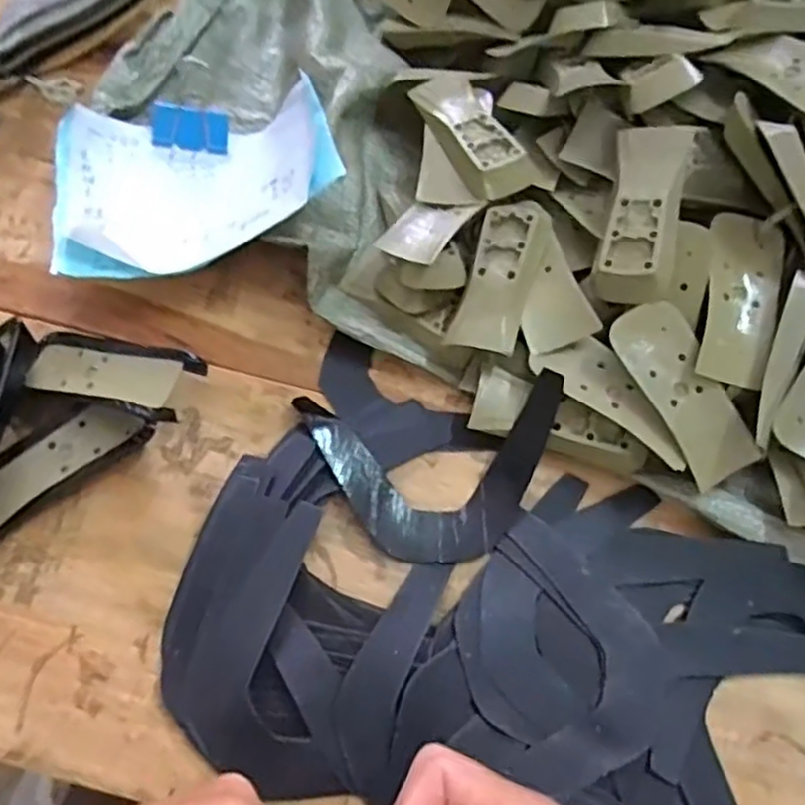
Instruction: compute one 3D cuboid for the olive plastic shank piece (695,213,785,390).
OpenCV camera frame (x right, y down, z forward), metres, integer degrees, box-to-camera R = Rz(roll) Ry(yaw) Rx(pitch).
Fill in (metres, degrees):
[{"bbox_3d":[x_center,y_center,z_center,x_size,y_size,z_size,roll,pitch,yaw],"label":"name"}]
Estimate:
[{"bbox_3d":[0.196,-0.061,0.409,0.042,0.022,0.100,15,67,2],"label":"olive plastic shank piece"}]

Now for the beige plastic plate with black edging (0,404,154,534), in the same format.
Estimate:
[{"bbox_3d":[-0.200,0.034,0.401,0.109,0.016,0.040,-33,72,-15],"label":"beige plastic plate with black edging"}]

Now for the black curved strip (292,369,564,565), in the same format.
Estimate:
[{"bbox_3d":[0.017,0.038,0.401,0.152,0.037,0.100,-1,66,-3],"label":"black curved strip"}]

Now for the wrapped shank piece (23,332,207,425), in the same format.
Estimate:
[{"bbox_3d":[-0.166,-0.016,0.410,0.109,0.021,0.042,10,65,22],"label":"wrapped shank piece"}]

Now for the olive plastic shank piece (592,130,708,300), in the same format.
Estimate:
[{"bbox_3d":[0.144,-0.113,0.416,0.042,0.022,0.107,13,84,3],"label":"olive plastic shank piece"}]

